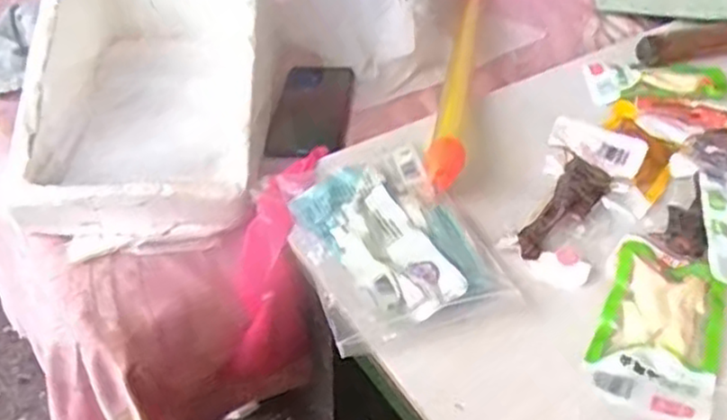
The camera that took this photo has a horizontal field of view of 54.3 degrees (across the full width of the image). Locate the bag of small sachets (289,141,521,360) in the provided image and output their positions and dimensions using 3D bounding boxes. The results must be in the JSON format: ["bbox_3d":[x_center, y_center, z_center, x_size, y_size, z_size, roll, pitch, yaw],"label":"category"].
[{"bbox_3d":[0.015,0.020,0.553,0.135,0.023,0.176,-16,46,-18],"label":"bag of small sachets"}]

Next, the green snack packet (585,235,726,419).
[{"bbox_3d":[0.209,0.077,0.497,0.078,0.018,0.142,18,46,17],"label":"green snack packet"}]

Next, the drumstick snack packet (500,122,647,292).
[{"bbox_3d":[0.181,-0.009,0.589,0.086,0.016,0.167,26,58,8],"label":"drumstick snack packet"}]

